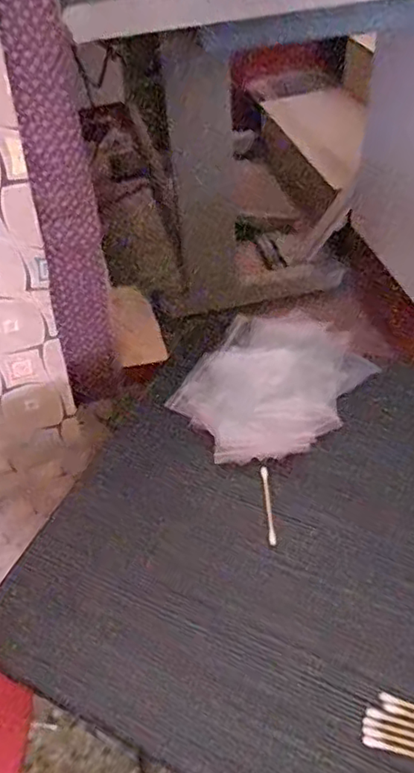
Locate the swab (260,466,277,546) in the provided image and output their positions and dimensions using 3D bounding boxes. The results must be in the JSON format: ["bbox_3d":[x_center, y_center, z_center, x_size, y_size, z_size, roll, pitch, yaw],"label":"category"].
[{"bbox_3d":[0.049,0.094,0.469,0.006,0.005,0.069,-4,47,2],"label":"swab"}]

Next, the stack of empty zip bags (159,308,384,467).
[{"bbox_3d":[0.058,-0.002,0.554,0.142,0.024,0.181,23,53,25],"label":"stack of empty zip bags"}]

